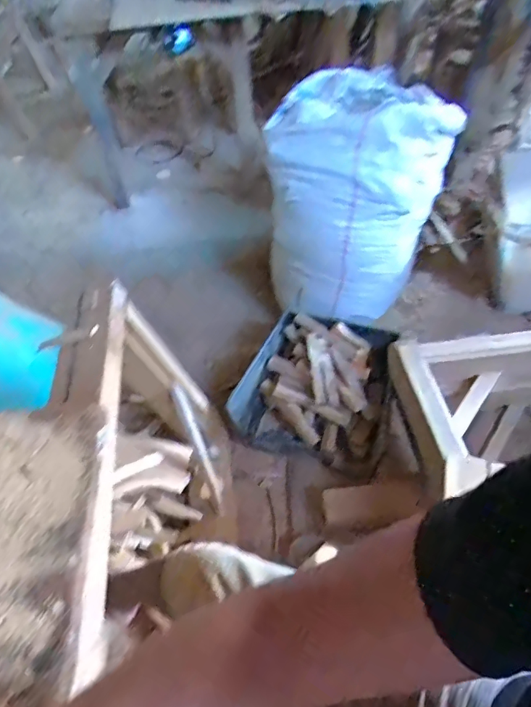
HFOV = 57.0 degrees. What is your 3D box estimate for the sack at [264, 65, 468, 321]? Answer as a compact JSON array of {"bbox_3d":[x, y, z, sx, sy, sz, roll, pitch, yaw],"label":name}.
[{"bbox_3d":[0.272,-0.499,1.550,0.508,0.616,0.456,4,49,5],"label":"sack"}]

